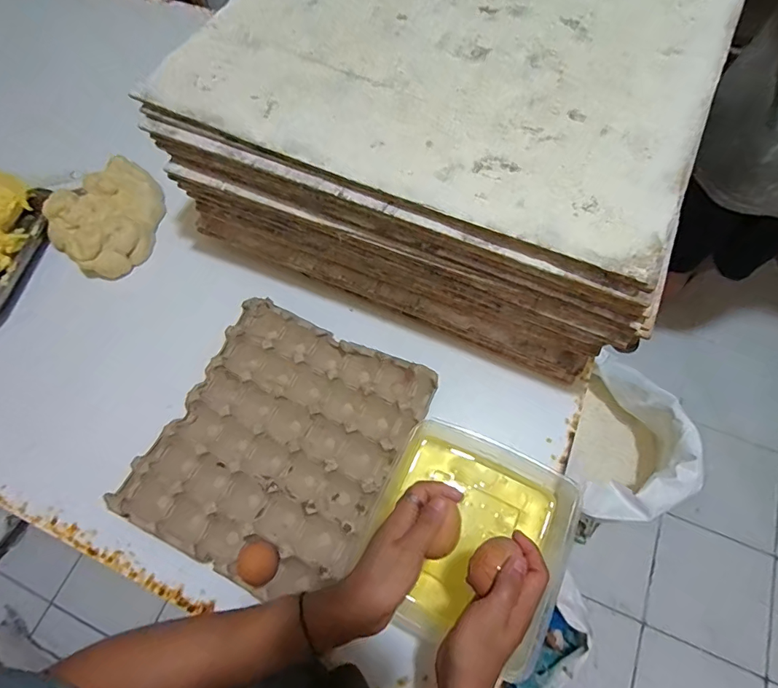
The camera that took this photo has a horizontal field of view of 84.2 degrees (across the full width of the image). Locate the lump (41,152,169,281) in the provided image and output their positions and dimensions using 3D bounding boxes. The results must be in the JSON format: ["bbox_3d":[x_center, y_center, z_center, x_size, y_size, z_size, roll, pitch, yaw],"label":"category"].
[{"bbox_3d":[-0.457,-0.208,0.706,0.182,0.052,0.183,-41,71,-14],"label":"lump"}]

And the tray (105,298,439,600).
[{"bbox_3d":[-0.135,0.122,0.543,0.287,0.056,0.303,24,70,12],"label":"tray"}]

